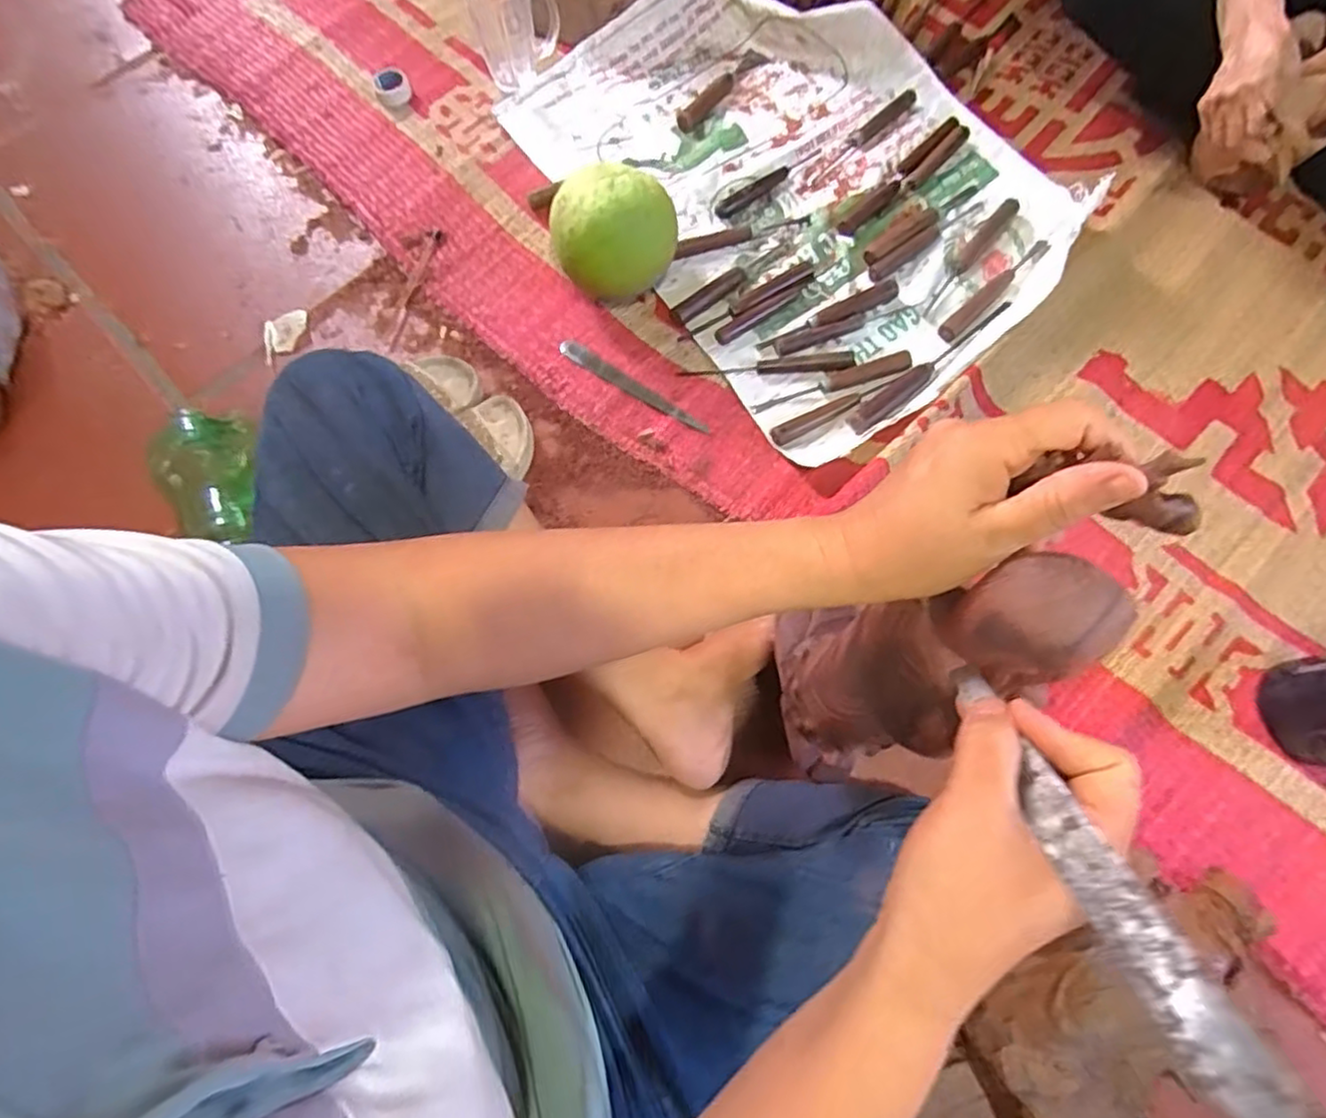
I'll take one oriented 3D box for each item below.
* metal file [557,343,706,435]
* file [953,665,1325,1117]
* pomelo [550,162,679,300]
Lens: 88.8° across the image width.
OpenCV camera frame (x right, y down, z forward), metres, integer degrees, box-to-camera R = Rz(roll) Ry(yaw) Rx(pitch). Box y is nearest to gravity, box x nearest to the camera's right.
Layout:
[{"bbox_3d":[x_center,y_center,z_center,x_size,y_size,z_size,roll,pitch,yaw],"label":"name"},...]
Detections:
[{"bbox_3d":[-0.036,-0.193,0.761,0.199,0.008,0.022,34,76,12],"label":"metal file"},{"bbox_3d":[0.148,0.105,0.241,0.022,0.004,0.172,-35,34,13],"label":"file"},{"bbox_3d":[-0.056,-0.358,0.751,0.127,0.118,0.113,-10,72,-4],"label":"pomelo"}]

